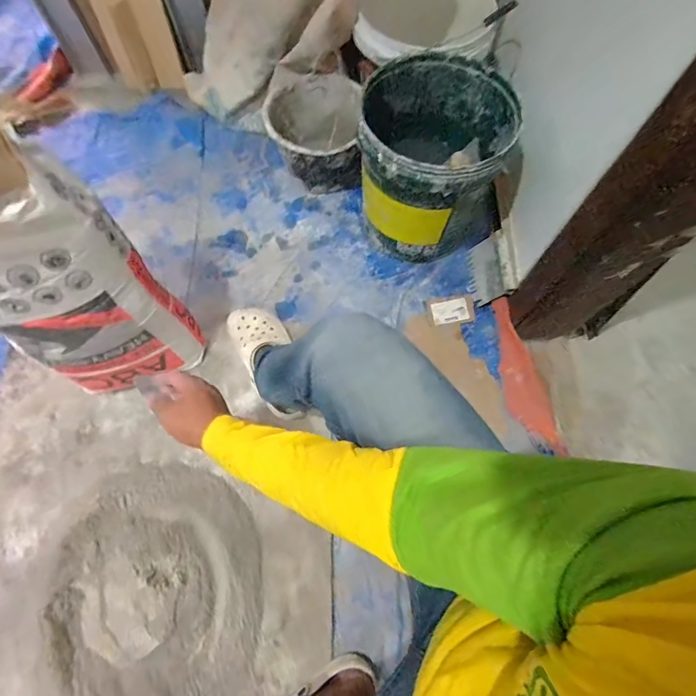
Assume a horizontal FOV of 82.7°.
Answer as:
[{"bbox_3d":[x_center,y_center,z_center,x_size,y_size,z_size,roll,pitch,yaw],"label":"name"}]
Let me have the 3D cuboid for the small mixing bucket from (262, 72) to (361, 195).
[{"bbox_3d":[-0.076,-0.530,1.009,0.241,0.169,0.228,0,69,0],"label":"small mixing bucket"}]

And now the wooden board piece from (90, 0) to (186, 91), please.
[{"bbox_3d":[-0.585,-0.878,1.094,0.179,0.277,0.015,-6,52,-2],"label":"wooden board piece"}]

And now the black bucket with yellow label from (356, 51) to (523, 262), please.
[{"bbox_3d":[0.176,-0.391,0.859,0.300,0.278,0.286,0,69,0],"label":"black bucket with yellow label"}]

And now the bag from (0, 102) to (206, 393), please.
[{"bbox_3d":[-0.466,-0.107,0.655,0.261,0.443,0.230,-26,71,-10],"label":"bag"}]

